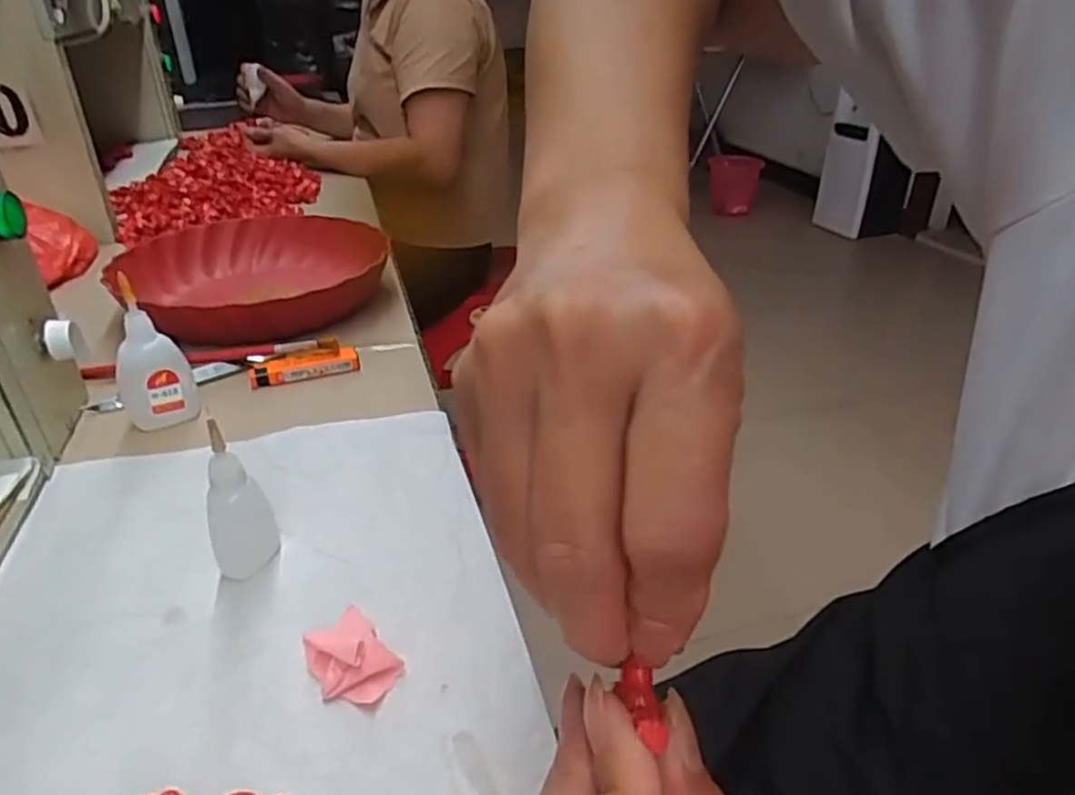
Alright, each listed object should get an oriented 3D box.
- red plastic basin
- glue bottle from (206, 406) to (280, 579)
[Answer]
[{"bbox_3d":[-0.263,-0.104,0.667,0.226,0.067,0.224,-11,31,-12],"label":"red plastic basin"},{"bbox_3d":[-0.150,0.049,0.347,0.030,0.081,0.024,-15,33,-18],"label":"glue bottle"}]

